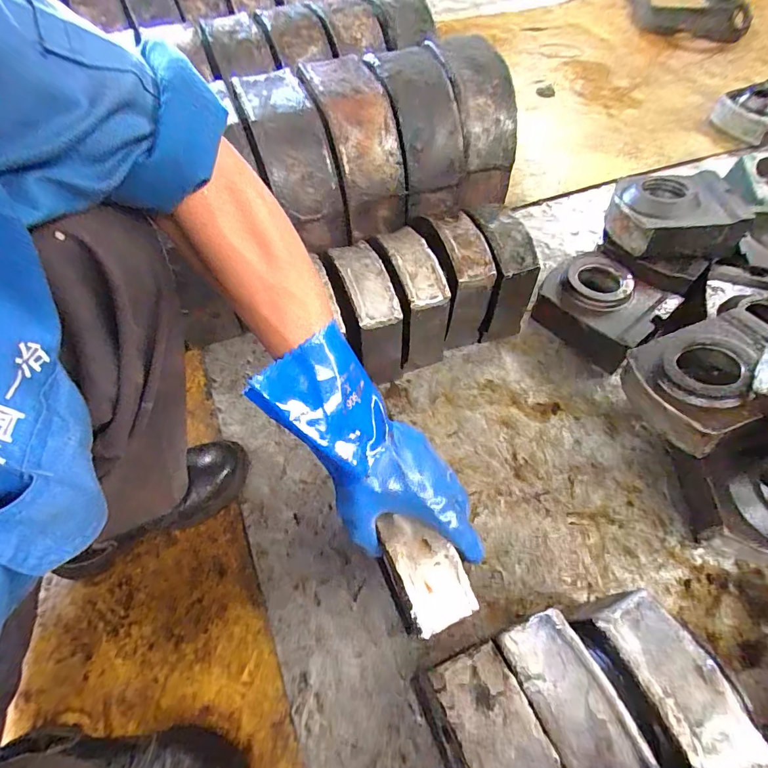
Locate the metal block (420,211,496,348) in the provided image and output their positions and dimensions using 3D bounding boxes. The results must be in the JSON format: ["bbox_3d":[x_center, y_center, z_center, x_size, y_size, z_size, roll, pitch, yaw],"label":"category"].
[{"bbox_3d":[0.108,-0.154,0.656,0.071,0.185,0.126,-20,60,-10],"label":"metal block"}]

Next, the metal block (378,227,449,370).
[{"bbox_3d":[0.045,-0.116,0.630,0.068,0.185,0.157,-16,59,-7],"label":"metal block"}]

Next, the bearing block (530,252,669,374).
[{"bbox_3d":[0.348,-0.124,0.682,0.175,0.077,0.142,37,67,22],"label":"bearing block"}]

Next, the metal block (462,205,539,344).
[{"bbox_3d":[0.174,-0.174,0.667,0.069,0.183,0.137,-16,59,-8],"label":"metal block"}]

